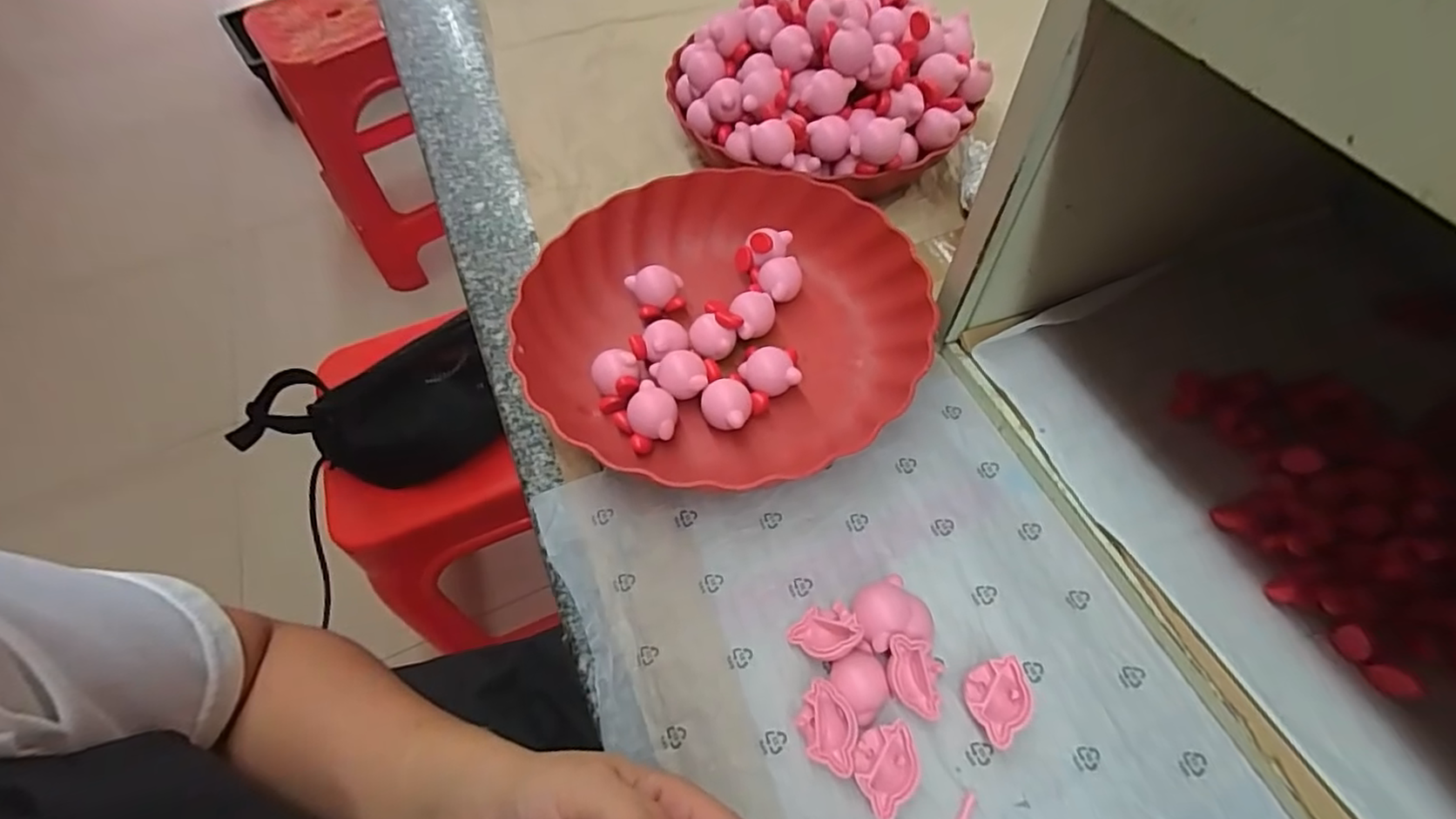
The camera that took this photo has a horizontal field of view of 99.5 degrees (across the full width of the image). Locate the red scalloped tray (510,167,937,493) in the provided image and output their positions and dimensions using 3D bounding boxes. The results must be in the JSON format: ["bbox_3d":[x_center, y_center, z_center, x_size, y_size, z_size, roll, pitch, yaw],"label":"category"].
[{"bbox_3d":[-0.004,-0.060,0.388,0.236,0.043,0.219,-4,58,1],"label":"red scalloped tray"}]

